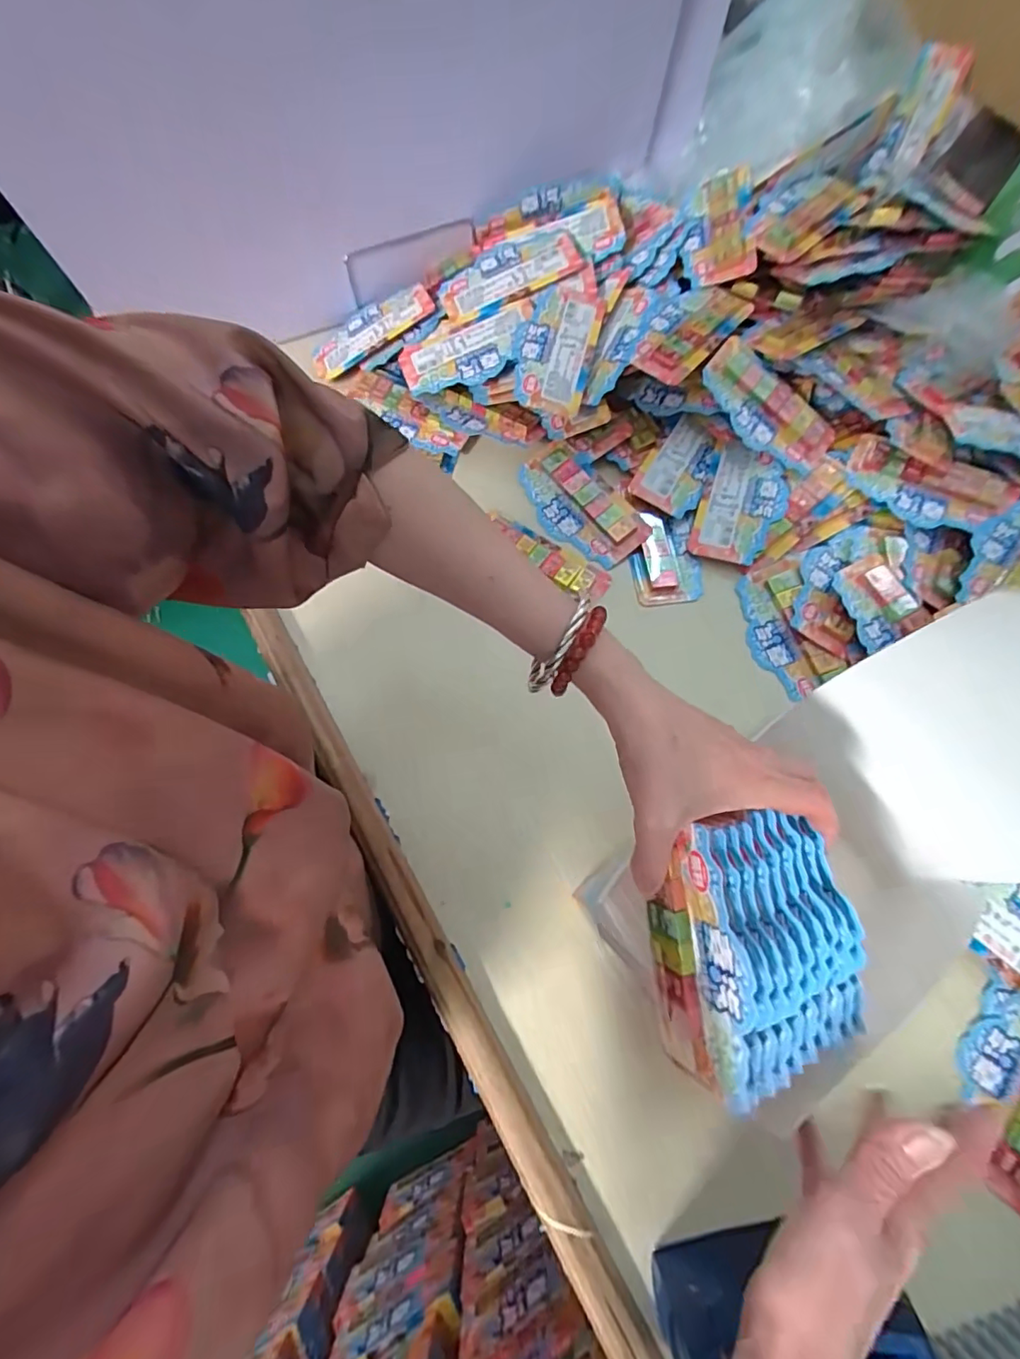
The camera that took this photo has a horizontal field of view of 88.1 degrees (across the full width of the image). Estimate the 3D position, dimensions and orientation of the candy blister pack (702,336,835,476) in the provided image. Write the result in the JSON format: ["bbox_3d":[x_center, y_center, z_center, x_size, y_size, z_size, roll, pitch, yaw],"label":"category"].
[{"bbox_3d":[0.251,-0.265,0.518,0.142,0.009,0.069,43,89,-5],"label":"candy blister pack"}]

